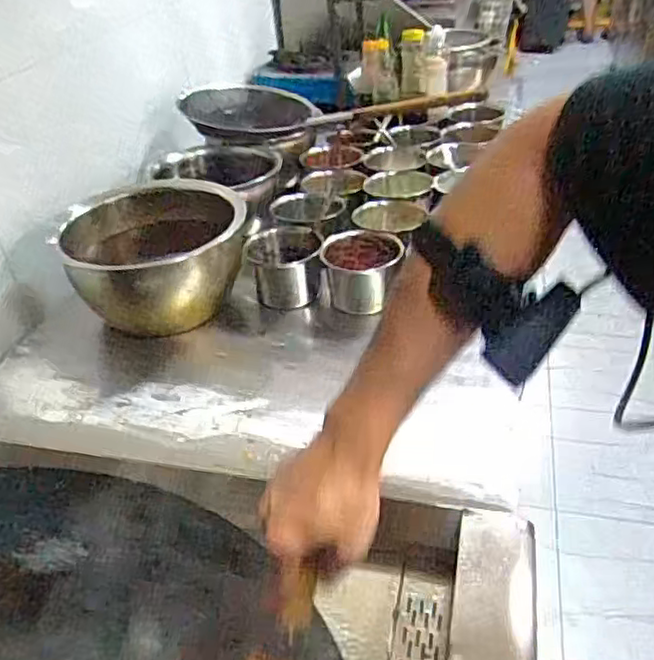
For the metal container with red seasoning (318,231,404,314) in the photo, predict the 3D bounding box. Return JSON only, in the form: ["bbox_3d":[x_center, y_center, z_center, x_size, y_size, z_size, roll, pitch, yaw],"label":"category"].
[{"bbox_3d":[0.060,-0.092,1.098,0.132,0.108,0.130,2,36,10],"label":"metal container with red seasoning"}]

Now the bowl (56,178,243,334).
[{"bbox_3d":[-0.277,-0.118,1.086,0.291,0.170,0.258,-13,36,-11],"label":"bowl"}]

